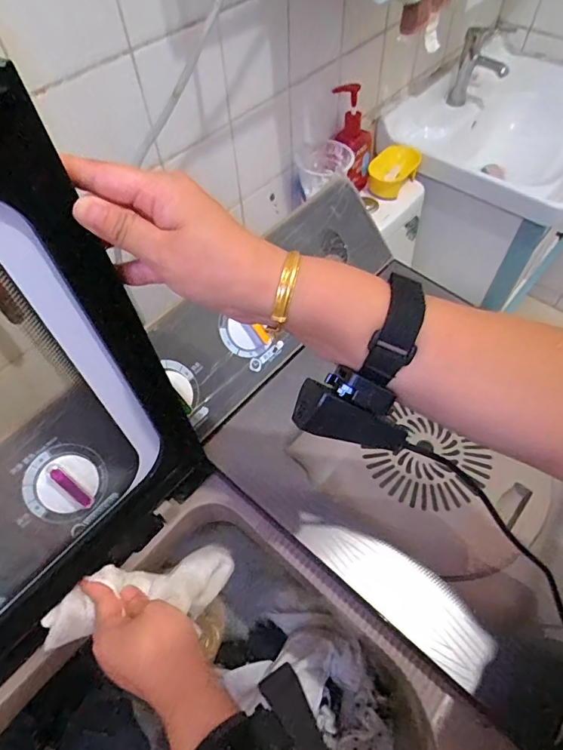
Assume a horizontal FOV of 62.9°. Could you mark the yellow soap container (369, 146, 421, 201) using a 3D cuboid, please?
[{"bbox_3d":[0.261,-0.470,1.065,0.084,0.071,0.133,30,62,21],"label":"yellow soap container"}]

